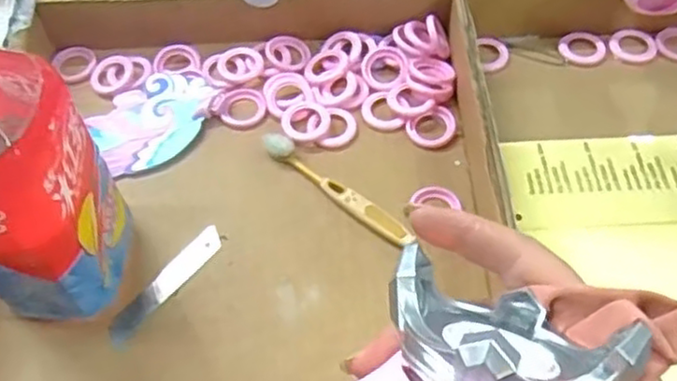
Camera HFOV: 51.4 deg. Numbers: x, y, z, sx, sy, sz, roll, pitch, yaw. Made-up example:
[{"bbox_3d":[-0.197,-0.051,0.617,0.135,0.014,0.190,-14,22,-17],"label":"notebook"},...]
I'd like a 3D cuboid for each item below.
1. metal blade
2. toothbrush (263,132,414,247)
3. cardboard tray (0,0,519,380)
[{"bbox_3d":[-0.116,0.062,0.473,0.019,0.004,0.099,33,64,21],"label":"metal blade"},{"bbox_3d":[-0.002,-0.002,0.501,0.132,0.010,0.019,38,65,23],"label":"toothbrush"},{"bbox_3d":[-0.068,0.003,0.475,0.338,0.055,0.376,-2,57,1],"label":"cardboard tray"}]

